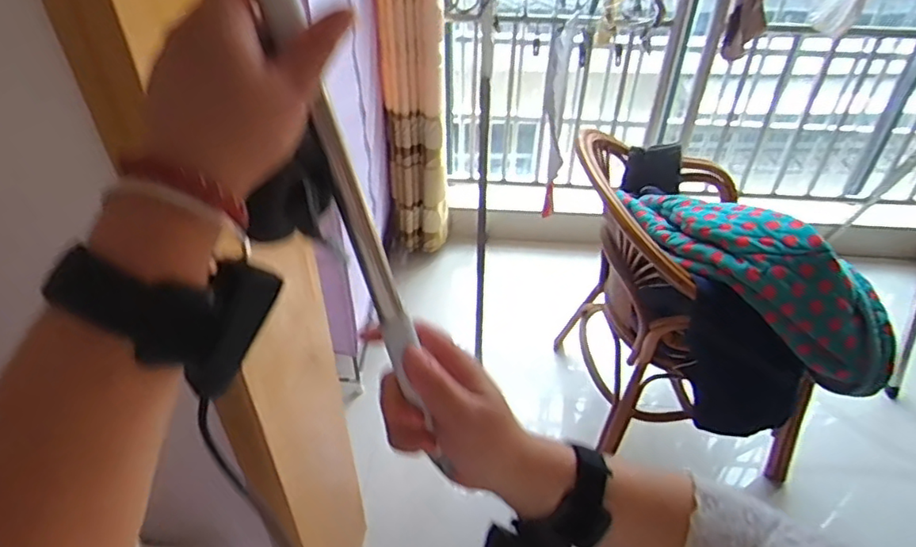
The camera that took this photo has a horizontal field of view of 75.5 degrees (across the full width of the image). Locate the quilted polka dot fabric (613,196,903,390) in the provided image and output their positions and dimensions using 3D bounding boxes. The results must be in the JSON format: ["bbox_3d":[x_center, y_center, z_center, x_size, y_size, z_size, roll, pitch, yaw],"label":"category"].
[{"bbox_3d":[0.563,-0.019,1.168,0.183,0.213,0.591,-26,47,-28],"label":"quilted polka dot fabric"}]

